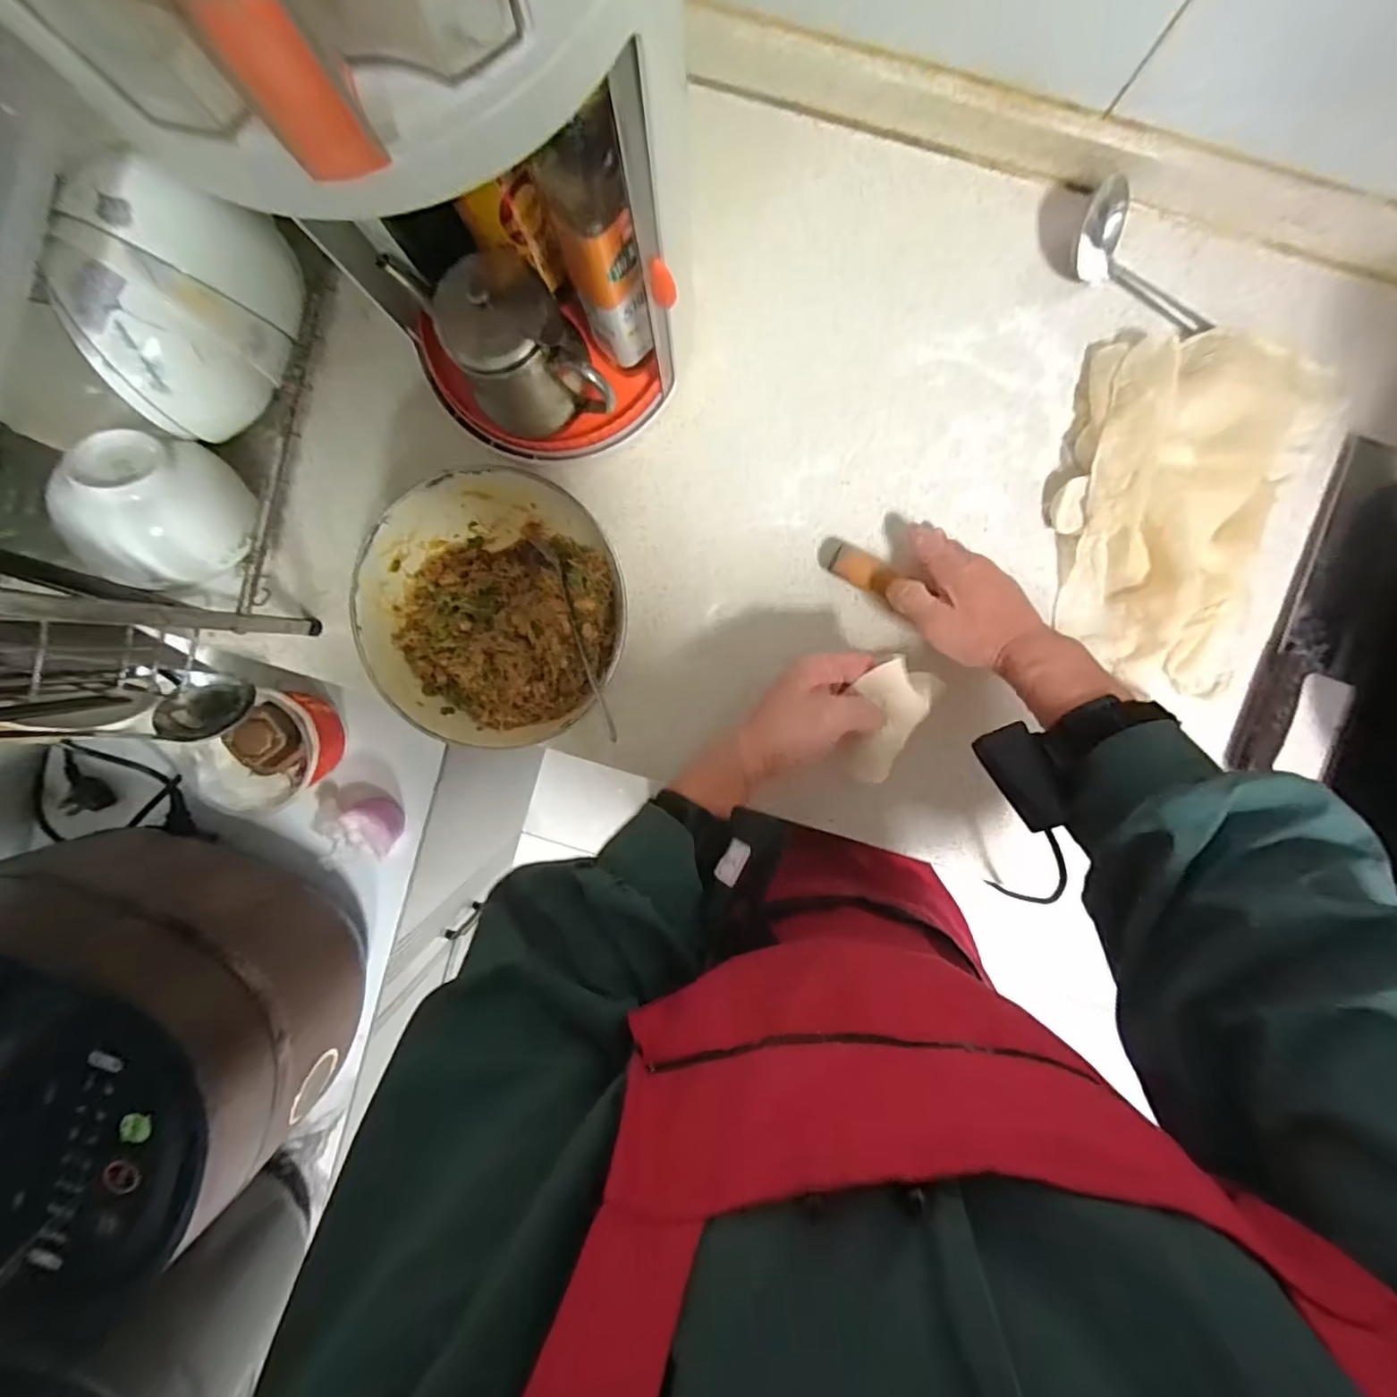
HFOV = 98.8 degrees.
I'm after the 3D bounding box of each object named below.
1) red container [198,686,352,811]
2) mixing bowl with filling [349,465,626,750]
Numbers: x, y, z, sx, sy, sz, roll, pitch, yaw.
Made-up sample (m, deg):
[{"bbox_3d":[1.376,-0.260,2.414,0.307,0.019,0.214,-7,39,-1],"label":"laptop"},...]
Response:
[{"bbox_3d":[-0.385,0.048,0.558,0.096,0.097,0.083,-42,93,3],"label":"red container"},{"bbox_3d":[-0.154,-0.068,0.479,0.182,0.090,0.195,0,95,3],"label":"mixing bowl with filling"}]

